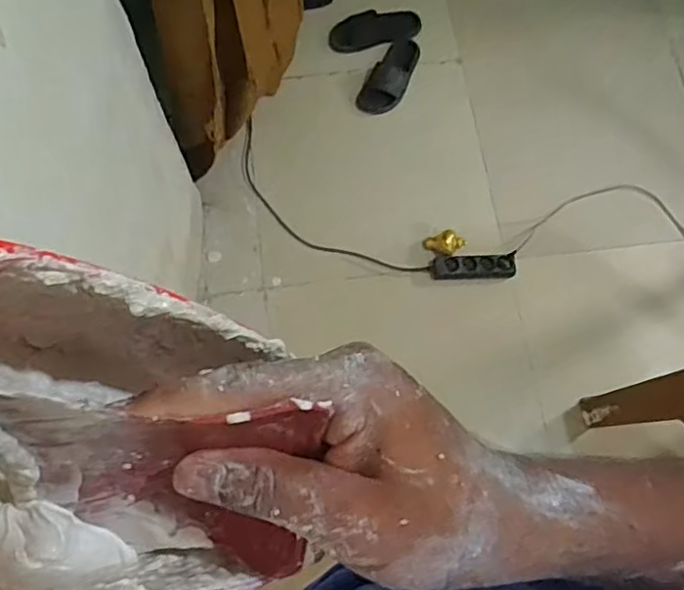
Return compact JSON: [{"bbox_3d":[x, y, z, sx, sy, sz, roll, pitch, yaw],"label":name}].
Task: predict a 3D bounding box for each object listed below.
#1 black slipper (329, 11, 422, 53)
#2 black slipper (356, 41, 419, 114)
[{"bbox_3d":[0.086,-0.726,1.737,0.240,0.050,0.095,-12,72,-4],"label":"black slipper"},{"bbox_3d":[0.131,-0.587,1.724,0.101,0.048,0.226,34,89,11],"label":"black slipper"}]

